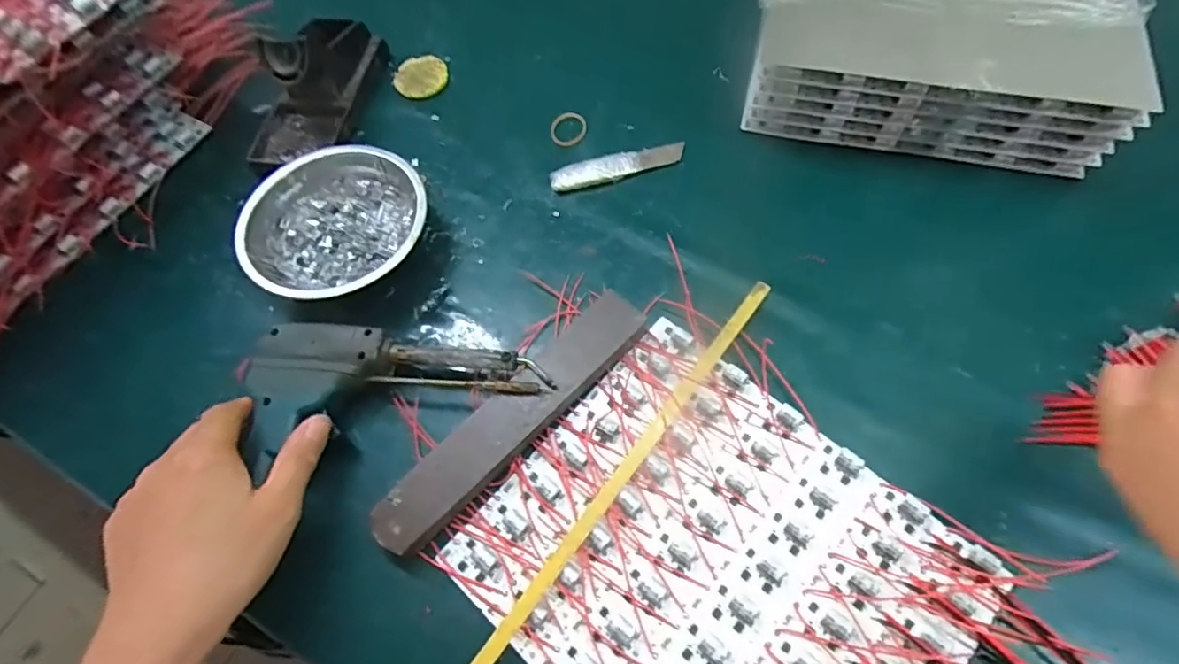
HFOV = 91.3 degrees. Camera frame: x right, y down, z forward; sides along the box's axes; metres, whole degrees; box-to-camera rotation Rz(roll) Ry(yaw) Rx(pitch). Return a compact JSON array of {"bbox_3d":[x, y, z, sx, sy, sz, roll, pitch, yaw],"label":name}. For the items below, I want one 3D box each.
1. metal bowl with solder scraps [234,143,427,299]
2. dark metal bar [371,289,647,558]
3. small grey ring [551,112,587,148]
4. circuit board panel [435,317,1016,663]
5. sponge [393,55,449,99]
[{"bbox_3d":[-0.176,-0.076,0.415,0.122,0.048,0.129,-2,66,3],"label":"metal bowl with solder scraps"},{"bbox_3d":[-0.044,0.049,0.355,0.039,0.016,0.202,40,74,19],"label":"dark metal bar"},{"bbox_3d":[-0.016,-0.163,0.462,0.027,0.006,0.035,18,69,12],"label":"small grey ring"},{"bbox_3d":[0.068,0.128,0.313,0.237,0.014,0.199,39,74,19],"label":"circuit board panel"},{"bbox_3d":[-0.144,-0.221,0.498,0.043,0.011,0.048,-3,66,3],"label":"sponge"}]

